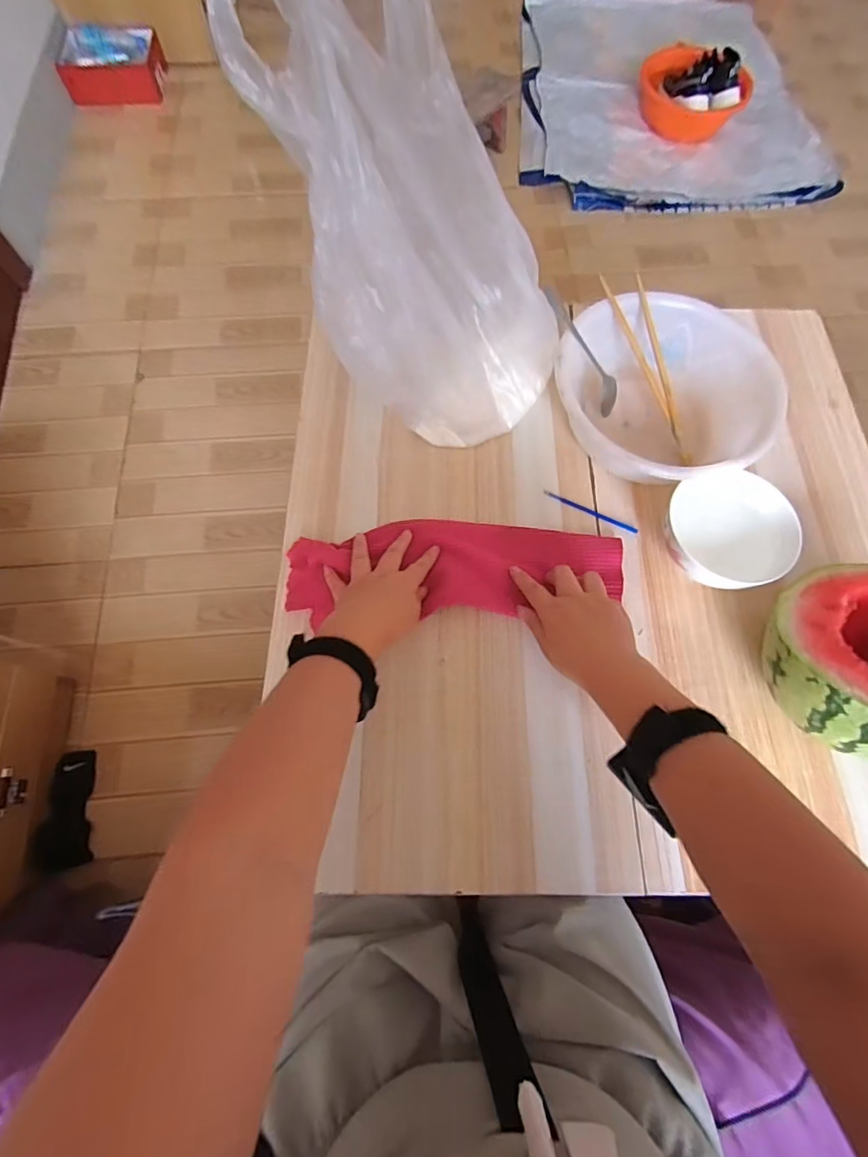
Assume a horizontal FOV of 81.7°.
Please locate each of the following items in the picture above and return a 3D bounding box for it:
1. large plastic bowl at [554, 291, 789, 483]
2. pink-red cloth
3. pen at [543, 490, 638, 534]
[{"bbox_3d":[0.257,-0.202,0.576,0.236,0.082,0.228,1,69,-1],"label":"large plastic bowl"},{"bbox_3d":[0.023,-0.017,0.530,0.345,0.016,0.109,-4,67,-4],"label":"pink-red cloth"},{"bbox_3d":[0.177,-0.076,0.567,0.110,0.006,0.010,29,71,9],"label":"pen"}]

